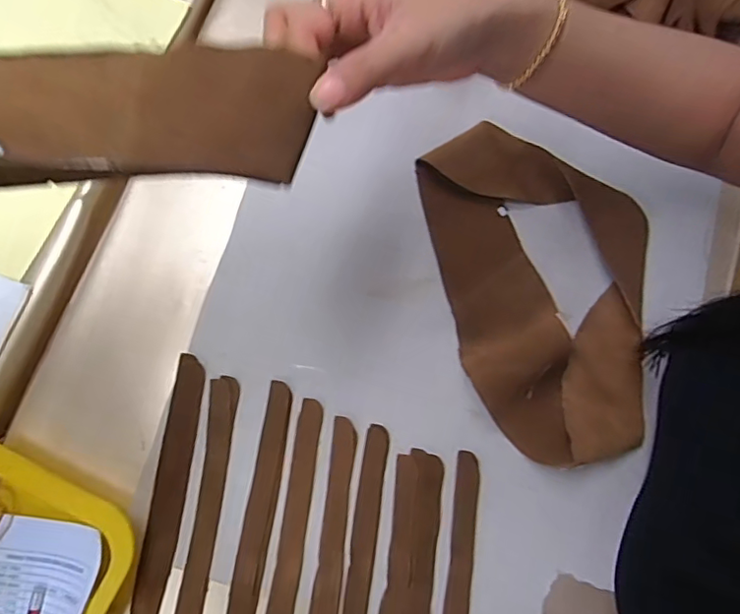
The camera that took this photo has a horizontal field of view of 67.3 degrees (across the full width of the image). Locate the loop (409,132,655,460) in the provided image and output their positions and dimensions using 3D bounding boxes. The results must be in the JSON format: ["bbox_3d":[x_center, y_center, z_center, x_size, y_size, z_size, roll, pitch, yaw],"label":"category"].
[{"bbox_3d":[0.148,-0.021,0.457,0.165,0.049,0.276,-10,78,-3],"label":"loop"}]

